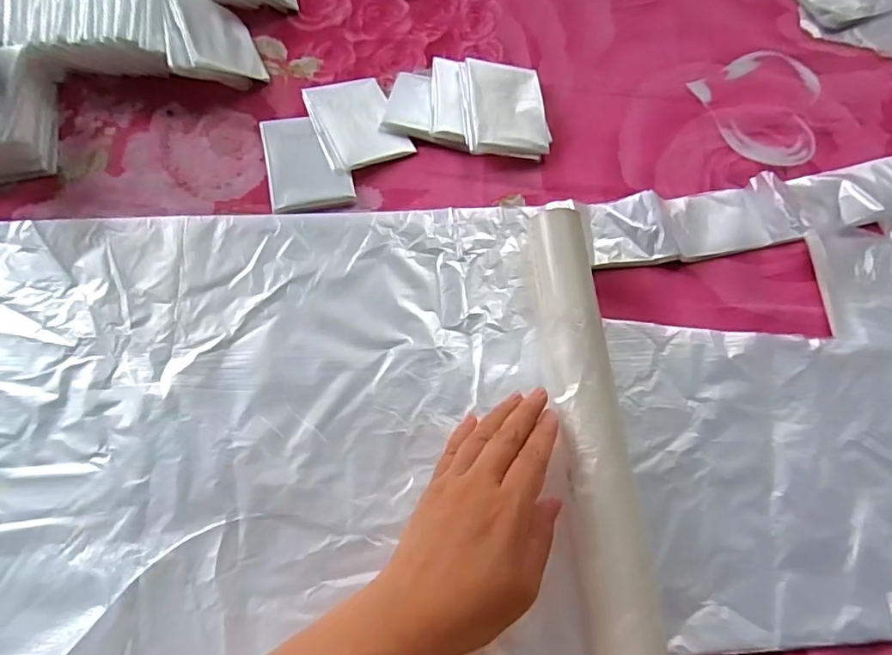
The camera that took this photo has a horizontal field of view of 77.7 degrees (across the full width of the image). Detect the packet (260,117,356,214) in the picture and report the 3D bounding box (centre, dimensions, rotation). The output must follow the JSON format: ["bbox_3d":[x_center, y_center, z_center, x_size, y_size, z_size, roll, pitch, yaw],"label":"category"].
[{"bbox_3d":[-0.110,-0.131,0.437,0.062,0.006,0.085,-13,70,-8],"label":"packet"}]

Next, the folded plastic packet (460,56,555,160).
[{"bbox_3d":[0.049,-0.182,0.457,0.070,0.022,0.085,-3,69,-4],"label":"folded plastic packet"}]

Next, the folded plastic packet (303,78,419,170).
[{"bbox_3d":[-0.075,-0.170,0.457,0.068,0.007,0.086,-23,71,-12],"label":"folded plastic packet"}]

